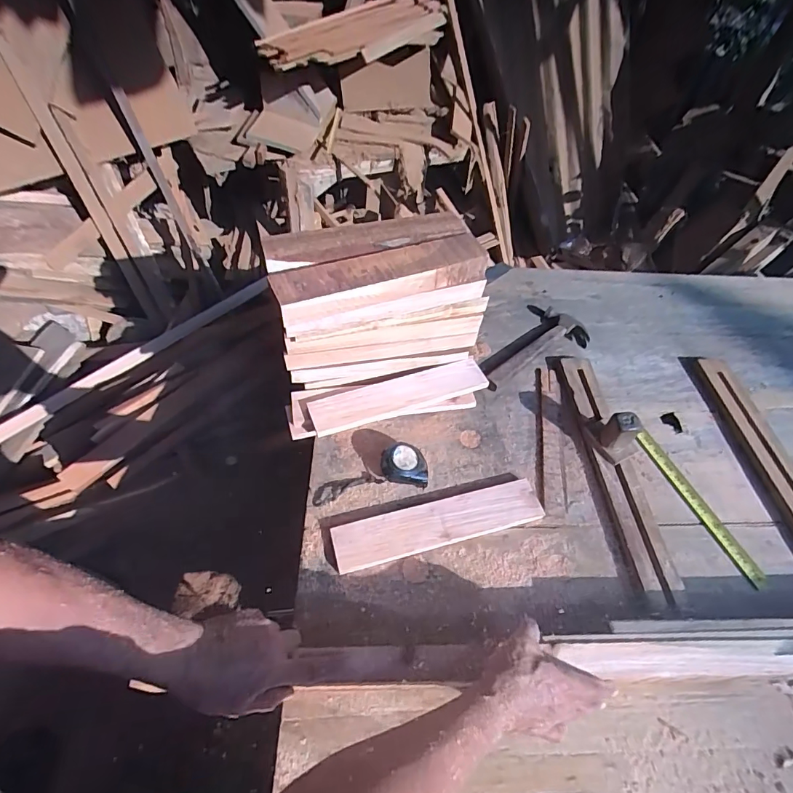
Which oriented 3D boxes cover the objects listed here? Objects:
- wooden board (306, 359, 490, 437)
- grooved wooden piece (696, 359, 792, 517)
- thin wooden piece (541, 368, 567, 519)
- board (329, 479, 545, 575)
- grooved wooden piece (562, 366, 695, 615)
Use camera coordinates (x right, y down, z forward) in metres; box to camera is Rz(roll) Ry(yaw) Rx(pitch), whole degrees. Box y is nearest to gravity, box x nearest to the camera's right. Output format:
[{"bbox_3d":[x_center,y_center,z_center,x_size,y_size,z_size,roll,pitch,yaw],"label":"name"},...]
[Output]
[{"bbox_3d":[0.003,-0.004,0.716,0.286,0.022,0.069,-16,54,-16],"label":"wooden board"},{"bbox_3d":[0.610,0.107,0.698,0.066,0.015,0.433,2,51,-4],"label":"grooved wooden piece"},{"bbox_3d":[0.254,0.062,0.721,0.032,0.009,0.291,11,51,3],"label":"thin wooden piece"},{"bbox_3d":[0.060,0.176,0.611,0.291,0.015,0.061,-11,53,-14],"label":"board"},{"bbox_3d":[0.339,0.103,0.684,0.066,0.024,0.438,1,51,-5],"label":"grooved wooden piece"}]

